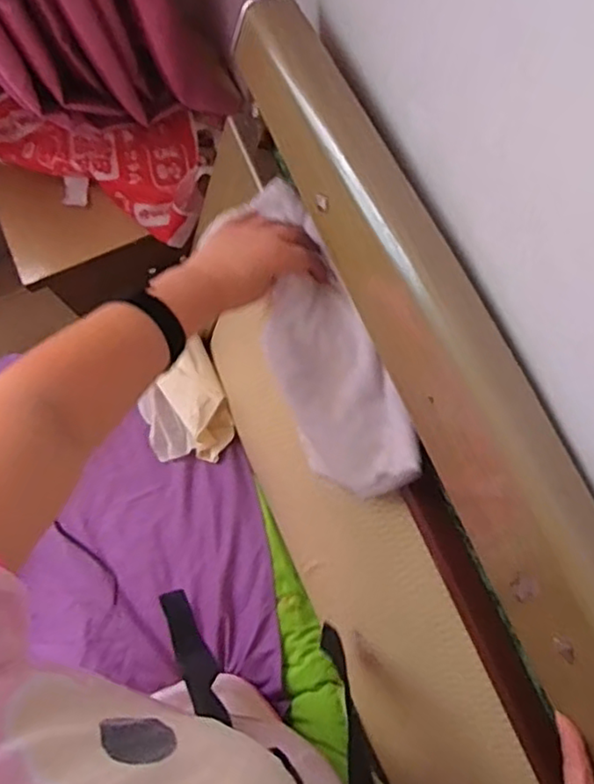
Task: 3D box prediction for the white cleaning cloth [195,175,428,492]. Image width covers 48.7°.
[{"bbox_3d":[0.016,-0.053,0.617,0.093,0.057,0.312,-20,80,-4],"label":"white cleaning cloth"}]

